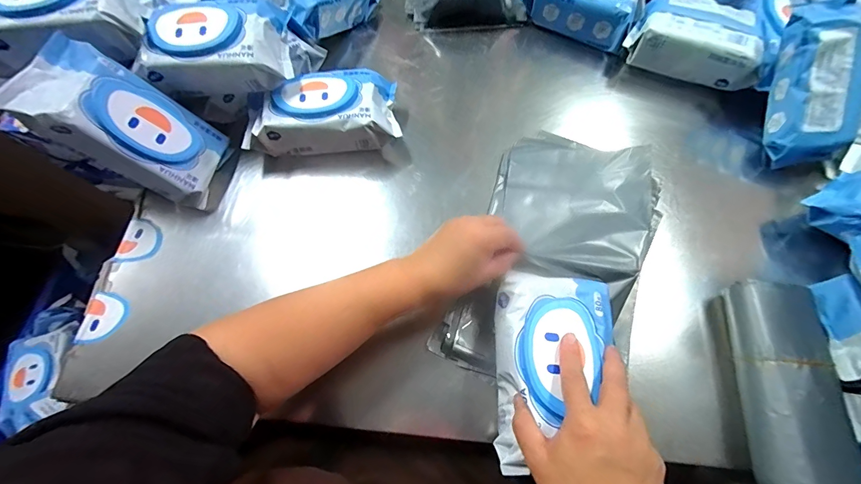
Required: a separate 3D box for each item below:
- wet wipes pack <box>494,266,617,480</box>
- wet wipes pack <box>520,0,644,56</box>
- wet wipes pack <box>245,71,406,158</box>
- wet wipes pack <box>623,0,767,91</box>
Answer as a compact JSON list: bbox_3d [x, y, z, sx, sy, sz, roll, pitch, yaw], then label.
[{"bbox_3d":[0.117,0.120,0.356,0.108,0.058,0.183,8,66,3],"label":"wet wipes pack"},{"bbox_3d":[0.250,-0.396,0.605,0.187,0.069,0.101,36,71,16],"label":"wet wipes pack"},{"bbox_3d":[-0.150,-0.177,0.520,0.200,0.079,0.100,-8,66,-2],"label":"wet wipes pack"},{"bbox_3d":[0.400,-0.303,0.553,0.183,0.068,0.092,25,69,12],"label":"wet wipes pack"}]

